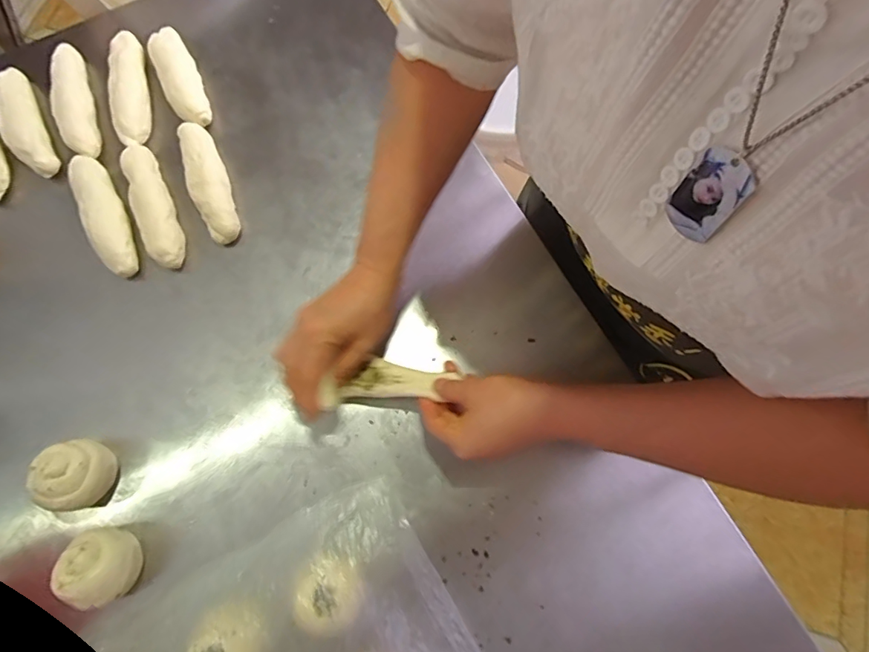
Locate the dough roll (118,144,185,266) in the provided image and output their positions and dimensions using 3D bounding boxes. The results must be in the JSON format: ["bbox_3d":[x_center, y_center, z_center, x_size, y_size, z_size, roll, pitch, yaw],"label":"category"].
[{"bbox_3d":[-0.312,-0.135,0.526,0.042,0.034,0.159,-23,75,-5],"label":"dough roll"}]

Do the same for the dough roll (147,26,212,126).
[{"bbox_3d":[-0.303,-0.298,0.562,0.040,0.025,0.144,-26,75,-6],"label":"dough roll"}]

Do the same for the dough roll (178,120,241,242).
[{"bbox_3d":[-0.253,-0.164,0.529,0.041,0.033,0.151,-17,74,-3],"label":"dough roll"}]

